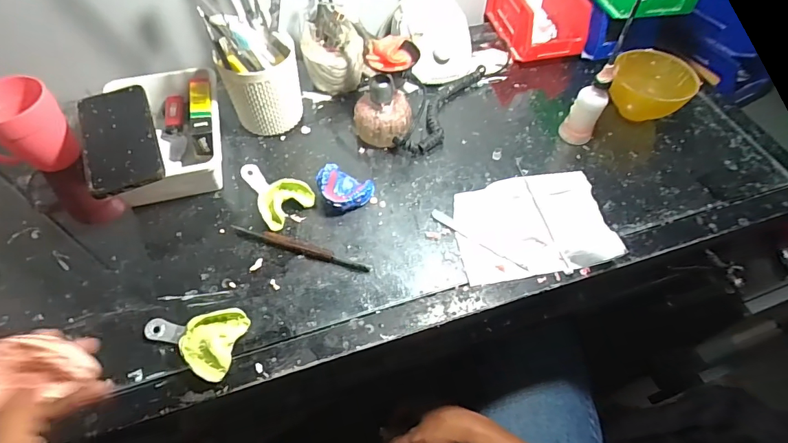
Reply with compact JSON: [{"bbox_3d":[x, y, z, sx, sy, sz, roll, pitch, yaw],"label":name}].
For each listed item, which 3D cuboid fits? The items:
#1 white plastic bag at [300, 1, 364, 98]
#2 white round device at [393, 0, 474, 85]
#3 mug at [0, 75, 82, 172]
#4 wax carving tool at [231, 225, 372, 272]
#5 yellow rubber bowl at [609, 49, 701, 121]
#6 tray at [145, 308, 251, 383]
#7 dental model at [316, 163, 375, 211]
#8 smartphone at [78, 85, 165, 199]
[{"bbox_3d":[-0.087,-0.245,0.626,0.086,0.113,0.078,-8,57,-6],"label":"white plastic bag"},{"bbox_3d":[0.062,-0.283,0.674,0.106,0.076,0.139,-16,58,-11],"label":"white round device"},{"bbox_3d":[-0.451,-0.109,0.528,0.079,0.091,0.096,25,60,15],"label":"mug"},{"bbox_3d":[-0.110,0.030,0.503,0.171,0.010,0.012,17,58,10],"label":"wax carving tool"},{"bbox_3d":[0.365,-0.190,0.623,0.105,0.066,0.096,0,57,0],"label":"yellow rubber bowl"},{"bbox_3d":[-0.205,0.114,0.438,0.097,0.021,0.068,13,57,8],"label":"tray"},{"bbox_3d":[-0.063,-0.038,0.536,0.065,0.030,0.053,24,60,15],"label":"dental model"},{"bbox_3d":[-0.321,-0.100,0.506,0.076,0.009,0.163,-22,60,-14],"label":"smartphone"}]

